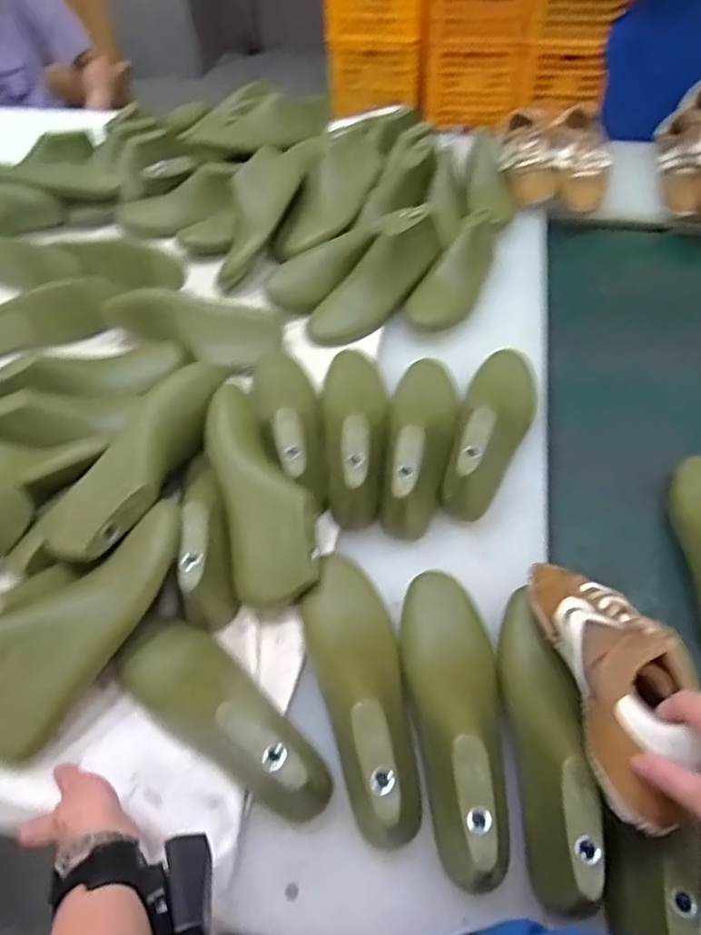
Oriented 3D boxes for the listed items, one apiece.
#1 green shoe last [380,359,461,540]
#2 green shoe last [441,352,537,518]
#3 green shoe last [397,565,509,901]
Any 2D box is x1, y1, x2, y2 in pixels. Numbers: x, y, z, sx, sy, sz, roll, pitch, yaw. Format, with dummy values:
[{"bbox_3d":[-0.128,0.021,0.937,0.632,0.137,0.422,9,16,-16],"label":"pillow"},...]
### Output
[{"bbox_3d":[0.080,-0.040,0.694,0.081,0.096,0.252,5,54,8],"label":"green shoe last"},{"bbox_3d":[0.162,-0.055,0.701,0.081,0.098,0.246,18,57,17],"label":"green shoe last"},{"bbox_3d":[0.087,0.200,0.508,0.077,0.092,0.243,-3,53,2],"label":"green shoe last"}]

